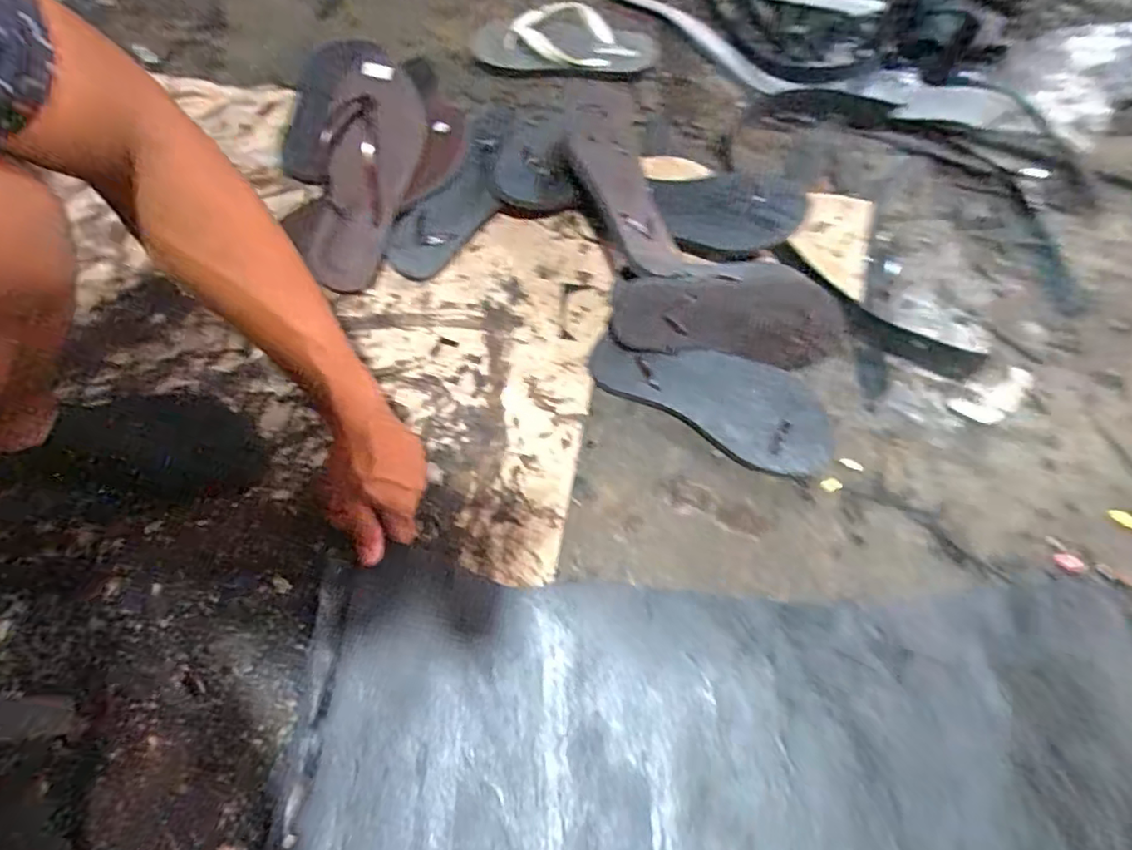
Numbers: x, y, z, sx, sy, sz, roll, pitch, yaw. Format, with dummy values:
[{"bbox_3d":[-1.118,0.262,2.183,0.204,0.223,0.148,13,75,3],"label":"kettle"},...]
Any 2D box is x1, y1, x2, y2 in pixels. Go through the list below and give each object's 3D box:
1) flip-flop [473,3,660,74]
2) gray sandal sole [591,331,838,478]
[{"bbox_3d":[-0.002,-0.551,0.837,0.264,0.047,0.123,6,65,3],"label":"flip-flop"},{"bbox_3d":[0.146,-0.031,0.598,0.249,0.036,0.098,26,68,12],"label":"gray sandal sole"}]

